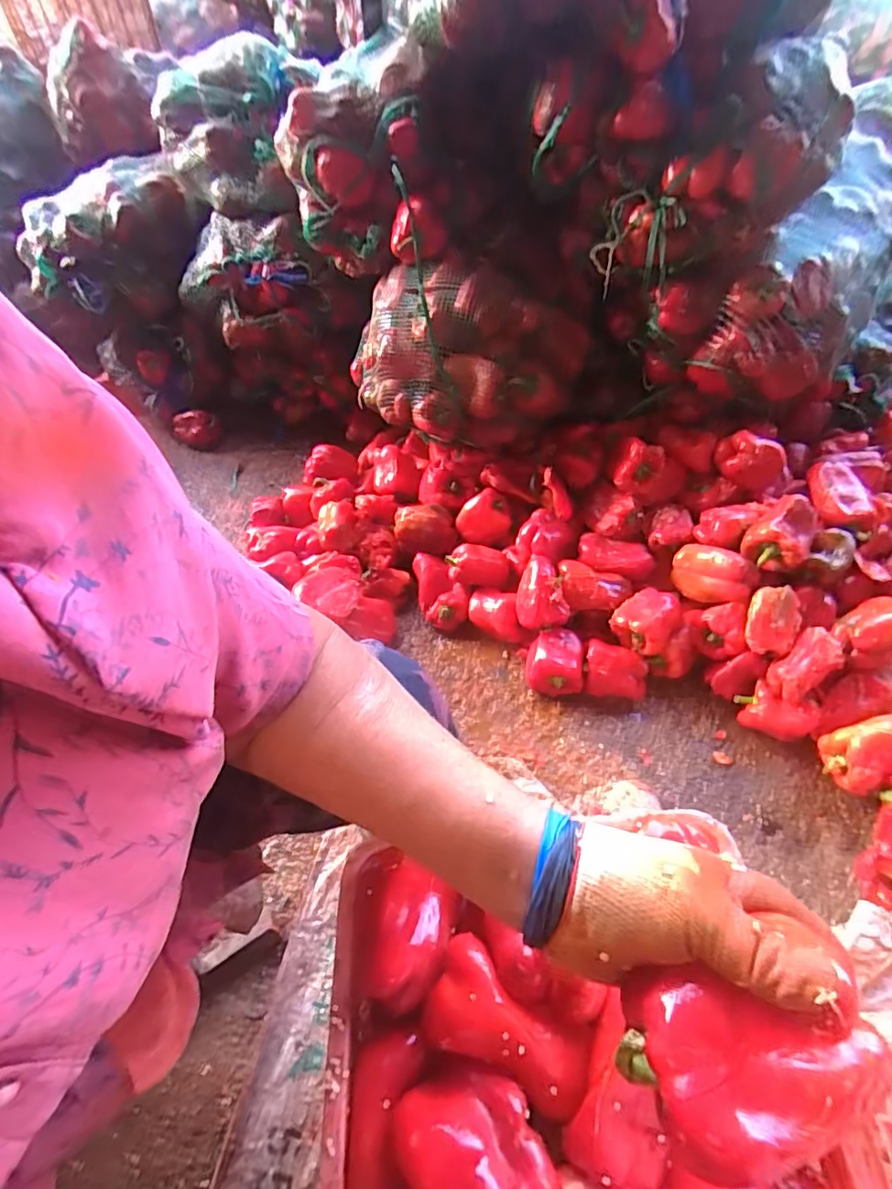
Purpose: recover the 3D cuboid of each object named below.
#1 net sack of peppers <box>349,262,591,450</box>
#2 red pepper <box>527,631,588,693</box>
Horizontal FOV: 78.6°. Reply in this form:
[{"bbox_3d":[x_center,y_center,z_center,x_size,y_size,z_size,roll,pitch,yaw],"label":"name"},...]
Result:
[{"bbox_3d":[0.025,-0.419,0.968,0.431,0.247,0.218,6,51,8],"label":"net sack of peppers"},{"bbox_3d":[0.179,0.110,0.895,0.092,0.064,0.085,6,51,8],"label":"red pepper"}]

